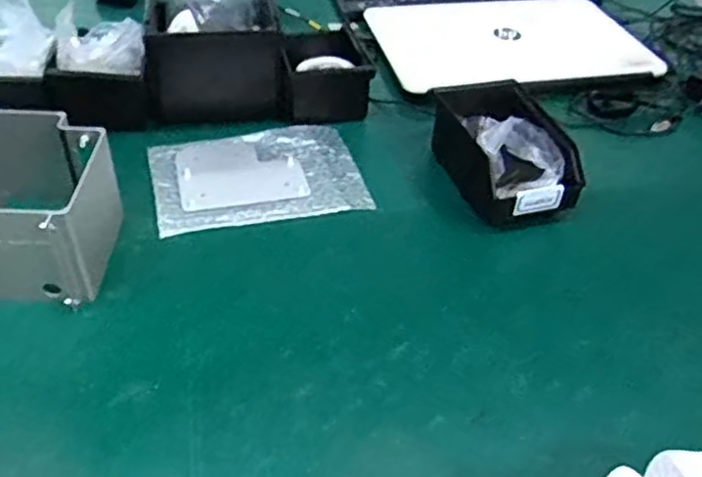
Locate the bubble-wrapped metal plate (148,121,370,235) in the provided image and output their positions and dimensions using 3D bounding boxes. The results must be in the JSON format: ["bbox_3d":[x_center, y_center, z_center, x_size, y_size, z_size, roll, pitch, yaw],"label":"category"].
[{"bbox_3d":[-0.102,-0.071,0.743,0.219,0.006,0.152,-8,43,-14],"label":"bubble-wrapped metal plate"}]

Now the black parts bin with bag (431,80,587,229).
[{"bbox_3d":[0.162,-0.104,0.751,0.117,0.070,0.198,-7,43,-13],"label":"black parts bin with bag"}]

